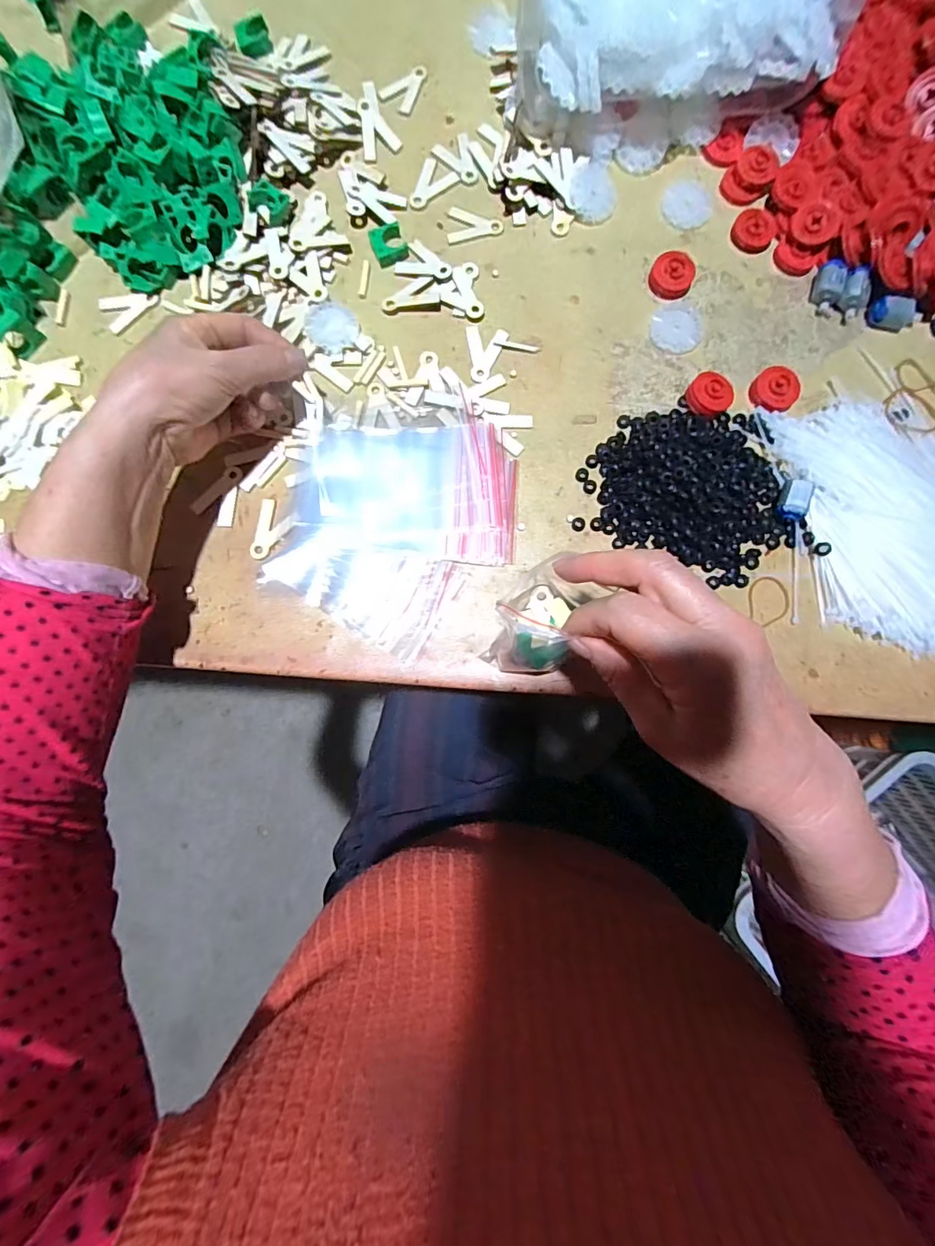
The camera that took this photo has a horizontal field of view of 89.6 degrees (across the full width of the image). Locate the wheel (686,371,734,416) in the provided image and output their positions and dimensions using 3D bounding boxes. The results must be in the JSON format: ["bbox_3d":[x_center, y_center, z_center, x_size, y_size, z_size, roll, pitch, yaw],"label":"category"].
[{"bbox_3d":[0.182,-0.172,0.353,0.033,0.013,0.031,0,83,0],"label":"wheel"}]

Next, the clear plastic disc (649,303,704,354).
[{"bbox_3d":[0.162,-0.228,0.365,0.039,0.004,0.038,0,83,0],"label":"clear plastic disc"}]

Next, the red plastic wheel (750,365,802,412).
[{"bbox_3d":[0.232,-0.175,0.354,0.034,0.012,0.033,0,83,0],"label":"red plastic wheel"}]

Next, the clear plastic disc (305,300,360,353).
[{"bbox_3d":[-0.104,-0.228,0.362,0.038,0.009,0.038,0,83,0],"label":"clear plastic disc"}]

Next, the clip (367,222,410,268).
[{"bbox_3d":[-0.061,-0.296,0.368,0.026,0.007,0.027,-19,83,-2],"label":"clip"}]

